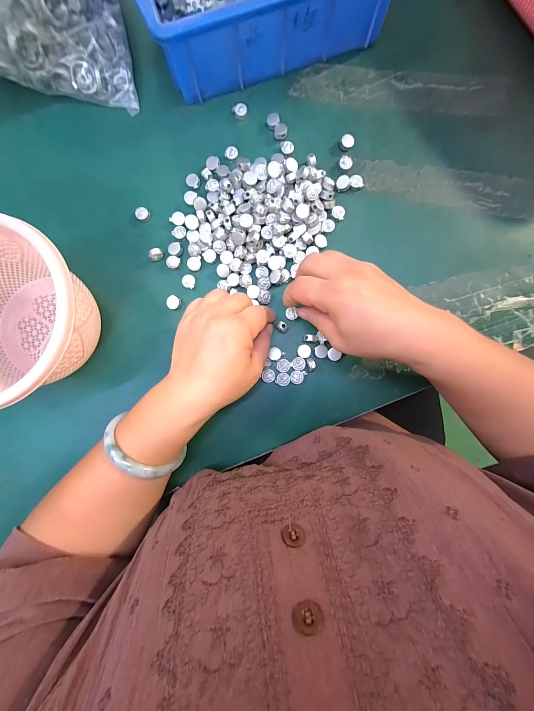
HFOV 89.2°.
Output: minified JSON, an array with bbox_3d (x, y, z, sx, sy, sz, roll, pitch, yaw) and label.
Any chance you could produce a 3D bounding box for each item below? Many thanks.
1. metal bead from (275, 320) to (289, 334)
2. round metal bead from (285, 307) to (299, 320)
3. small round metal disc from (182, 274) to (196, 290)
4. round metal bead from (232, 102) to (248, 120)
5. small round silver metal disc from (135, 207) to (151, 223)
[{"bbox_3d":[0.016,-0.030,0.275,0.014,0.012,0.012,35,88,2],"label":"metal bead"},{"bbox_3d":[0.025,-0.043,0.279,0.012,0.006,0.012,-6,87,0],"label":"round metal bead"},{"bbox_3d":[-0.082,-0.078,0.283,0.014,0.004,0.013,0,87,1],"label":"small round metal disc"},{"bbox_3d":[-0.028,-0.264,0.291,0.014,0.008,0.013,0,87,1],"label":"round metal bead"},{"bbox_3d":[-0.132,-0.150,0.287,0.014,0.008,0.014,0,87,1],"label":"small round silver metal disc"}]

